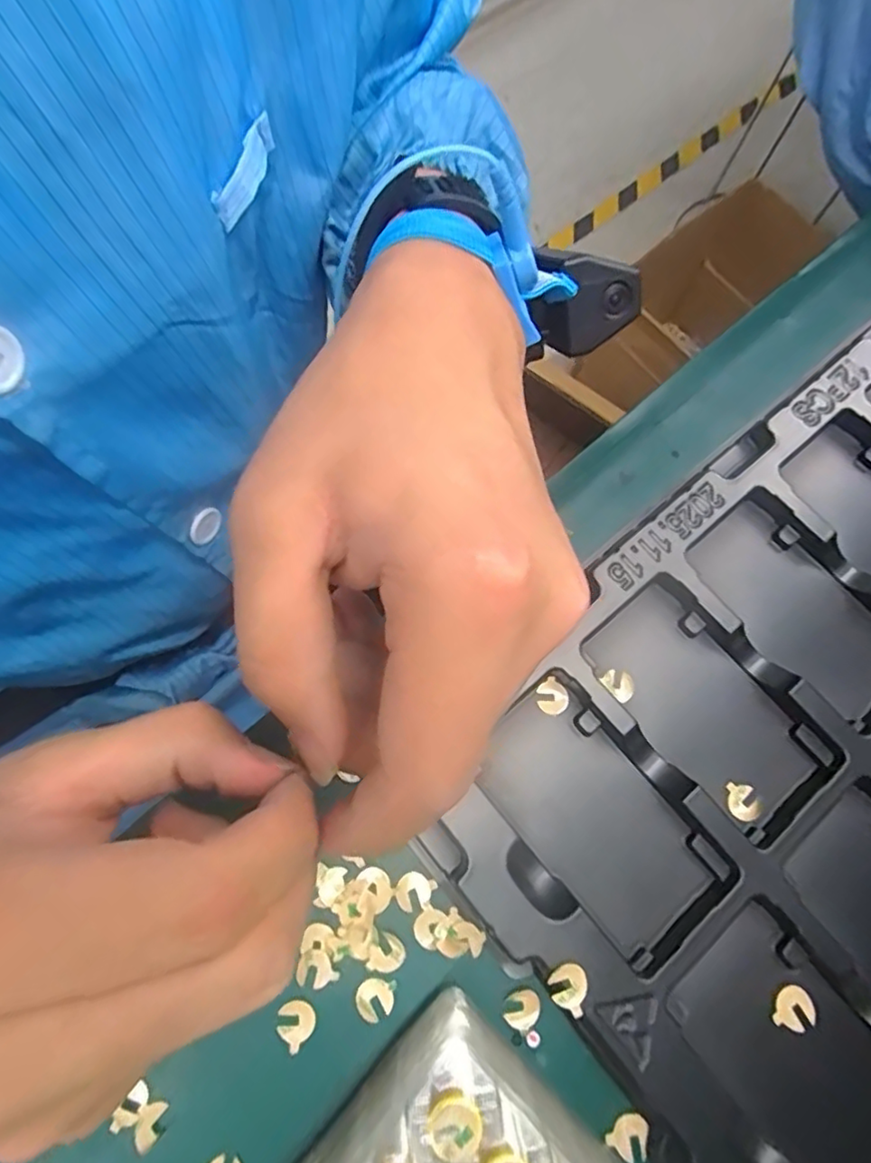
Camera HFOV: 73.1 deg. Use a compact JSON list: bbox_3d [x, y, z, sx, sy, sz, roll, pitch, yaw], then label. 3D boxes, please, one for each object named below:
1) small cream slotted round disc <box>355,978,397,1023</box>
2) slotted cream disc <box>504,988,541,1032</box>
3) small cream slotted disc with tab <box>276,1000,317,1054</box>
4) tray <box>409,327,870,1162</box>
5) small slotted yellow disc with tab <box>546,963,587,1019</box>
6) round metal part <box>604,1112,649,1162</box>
[{"bbox_3d":[-0.029,0.197,0.276,0.018,0.004,0.017,0,71,0],"label":"small cream slotted round disc"},{"bbox_3d":[0.041,0.202,0.277,0.016,0.004,0.017,0,71,0],"label":"slotted cream disc"},{"bbox_3d":[-0.066,0.206,0.273,0.017,0.004,0.018,0,71,0],"label":"small cream slotted disc with tab"},{"bbox_3d":[0.278,0.045,0.322,0.555,0.021,0.319,-40,76,-13],"label":"tray"},{"bbox_3d":[0.060,0.183,0.265,0.018,0.004,0.018,0,71,0],"label":"small slotted yellow disc with tab"},{"bbox_3d":[0.088,0.251,0.264,0.018,0.004,0.016,-40,76,-13],"label":"round metal part"}]

